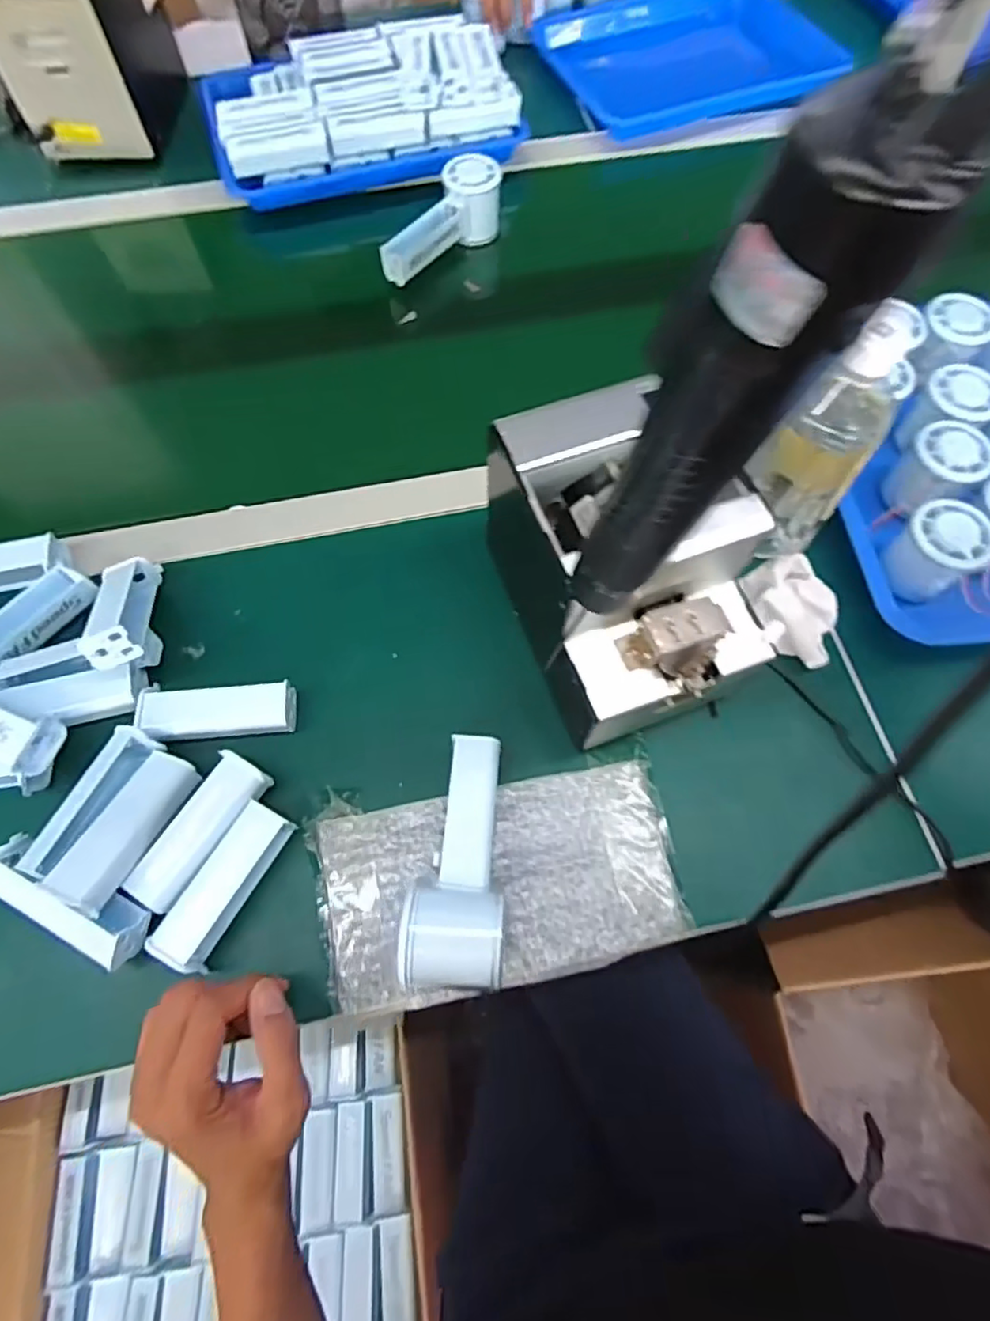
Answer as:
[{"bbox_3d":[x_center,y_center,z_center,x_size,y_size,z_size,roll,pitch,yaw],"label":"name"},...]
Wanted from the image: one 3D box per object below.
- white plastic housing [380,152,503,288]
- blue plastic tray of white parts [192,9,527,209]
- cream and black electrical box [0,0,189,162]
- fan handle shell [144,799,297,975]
[{"bbox_3d":[-0.053,-0.431,0.619,0.048,0.060,0.144,34,72,13],"label":"white plastic housing"},{"bbox_3d":[-0.149,-0.621,0.684,0.319,0.073,0.221,-13,68,-5],"label":"blue plastic tray of white parts"},{"bbox_3d":[-0.433,-0.644,0.657,0.122,0.153,0.165,1,68,1],"label":"cream and black electrical box"},{"bbox_3d":[-0.172,0.144,0.402,0.035,0.027,0.102,29,71,12],"label":"fan handle shell"}]

